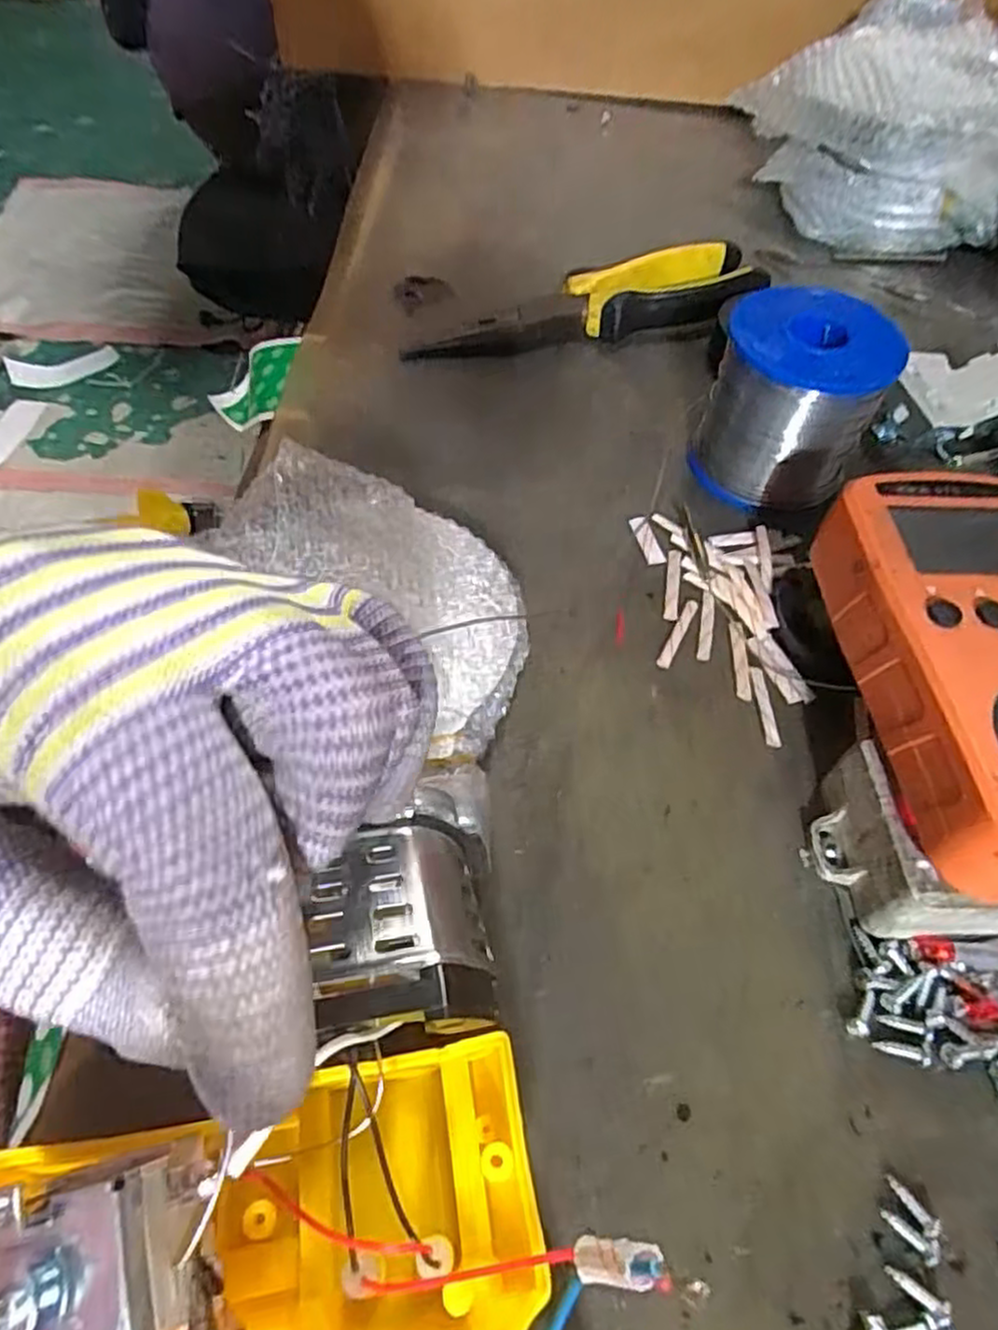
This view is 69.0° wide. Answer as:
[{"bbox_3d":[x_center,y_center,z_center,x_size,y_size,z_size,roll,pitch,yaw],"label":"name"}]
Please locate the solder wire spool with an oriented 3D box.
[{"bbox_3d":[0.120,-0.111,0.300,0.064,0.062,0.064,14,58,8],"label":"solder wire spool"}]

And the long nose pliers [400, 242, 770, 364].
[{"bbox_3d":[0.044,-0.186,0.373,0.191,0.018,0.044,-15,58,-11],"label":"long nose pliers"}]

